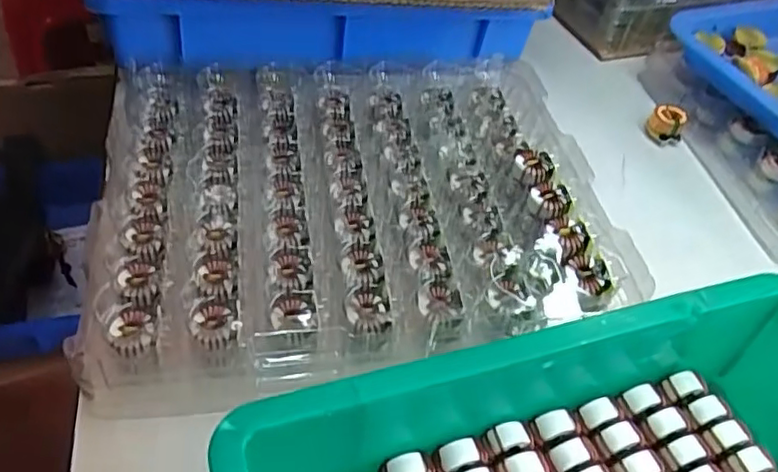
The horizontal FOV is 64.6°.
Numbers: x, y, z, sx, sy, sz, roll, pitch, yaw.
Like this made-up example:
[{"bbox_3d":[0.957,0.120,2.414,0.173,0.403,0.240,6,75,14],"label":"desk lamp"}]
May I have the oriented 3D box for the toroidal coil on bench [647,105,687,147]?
[{"bbox_3d":[0.226,-0.090,0.504,0.027,0.022,0.027,3,47,-3],"label":"toroidal coil on bench"}]

